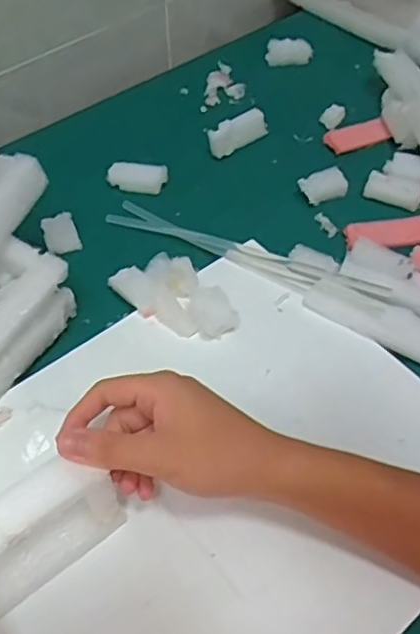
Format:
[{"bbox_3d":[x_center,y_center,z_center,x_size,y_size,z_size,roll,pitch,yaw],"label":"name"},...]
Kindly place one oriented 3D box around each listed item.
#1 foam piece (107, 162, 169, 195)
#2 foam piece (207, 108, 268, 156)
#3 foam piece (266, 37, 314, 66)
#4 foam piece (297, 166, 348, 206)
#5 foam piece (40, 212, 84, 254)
[{"bbox_3d":[-0.073,-0.139,0.622,0.059,0.013,0.033,10,54,7],"label":"foam piece"},{"bbox_3d":[0.030,-0.193,0.654,0.065,0.029,0.020,-27,58,-19],"label":"foam piece"},{"bbox_3d":[0.097,-0.324,0.754,0.054,0.019,0.032,10,54,7],"label":"foam piece"},{"bbox_3d":[0.111,-0.128,0.604,0.042,0.014,0.030,-15,55,-11],"label":"foam piece"},{"bbox_3d":[-0.139,-0.079,0.579,0.030,0.006,0.043,-18,55,-13],"label":"foam piece"}]

